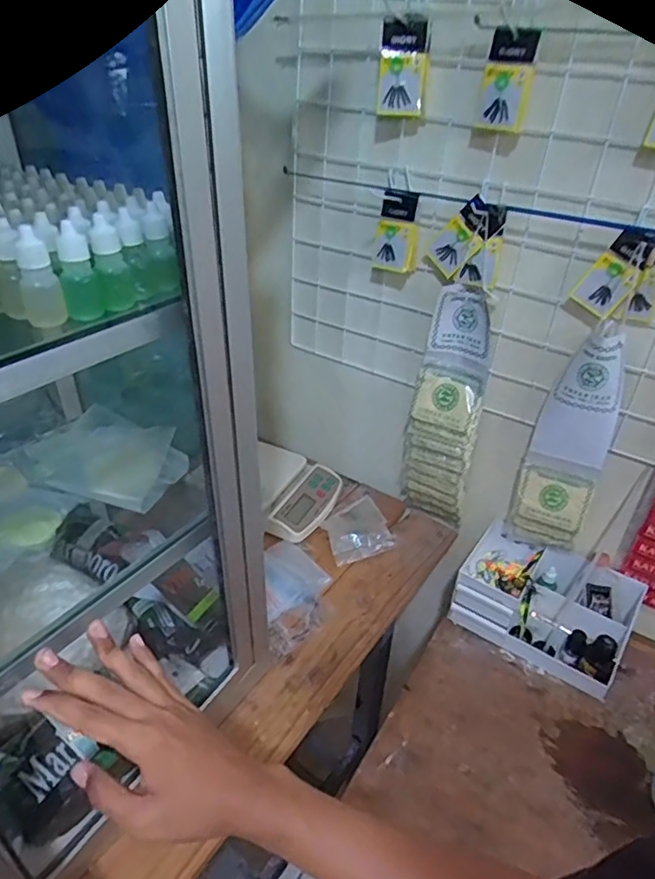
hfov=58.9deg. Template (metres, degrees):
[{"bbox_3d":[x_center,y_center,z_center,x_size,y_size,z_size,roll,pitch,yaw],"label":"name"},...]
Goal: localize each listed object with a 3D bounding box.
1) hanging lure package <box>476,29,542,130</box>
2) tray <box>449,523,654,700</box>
[{"bbox_3d":[0.192,-0.383,0.620,0.053,0.090,0.014,27,35,31],"label":"hanging lure package"},{"bbox_3d":[0.314,0.242,0.851,0.237,0.115,0.139,23,38,25],"label":"tray"}]

